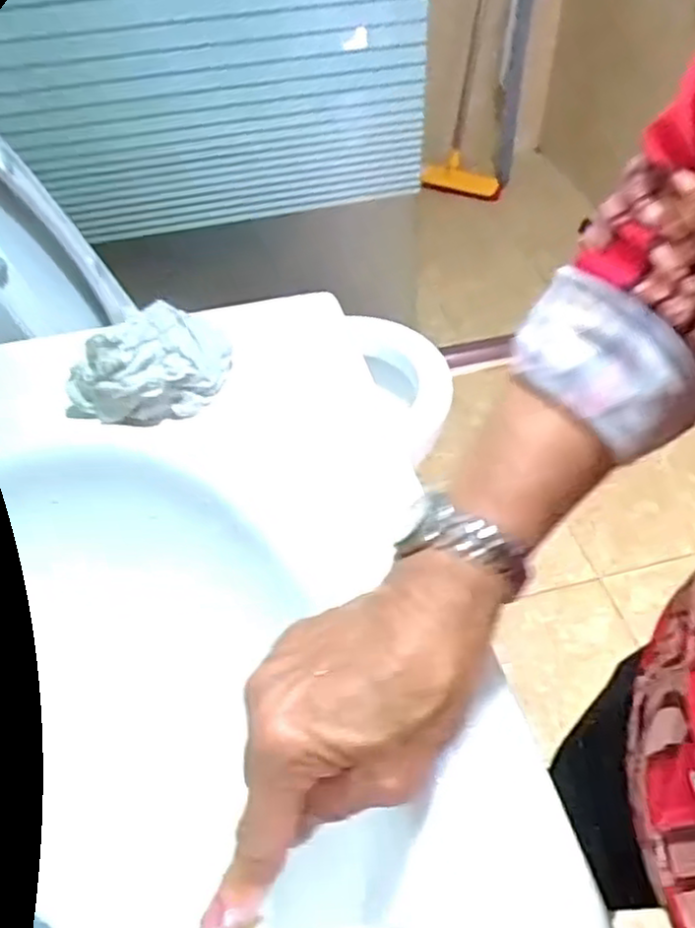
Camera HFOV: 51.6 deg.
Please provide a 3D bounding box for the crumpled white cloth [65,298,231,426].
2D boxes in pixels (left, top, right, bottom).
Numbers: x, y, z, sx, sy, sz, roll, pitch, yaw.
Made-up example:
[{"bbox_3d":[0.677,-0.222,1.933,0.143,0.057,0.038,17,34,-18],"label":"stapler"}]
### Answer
[{"bbox_3d":[-0.139,-0.063,0.477,0.095,0.047,0.067,-21,50,-19],"label":"crumpled white cloth"}]

